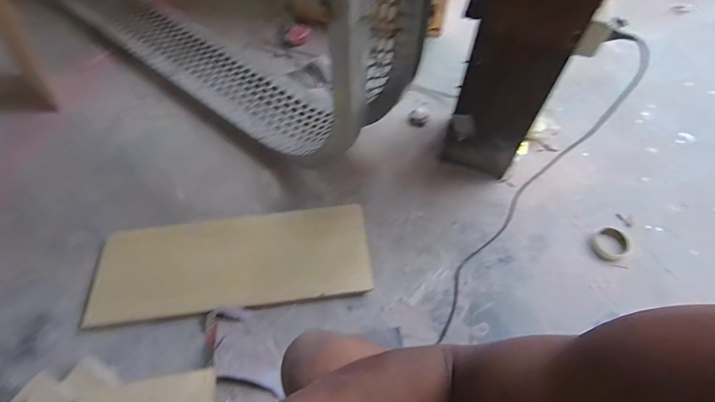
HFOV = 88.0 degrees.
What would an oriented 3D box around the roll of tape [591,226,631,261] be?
[{"bbox_3d":[0.676,0.112,0.984,0.106,0.025,0.084,-31,64,-16],"label":"roll of tape"}]

